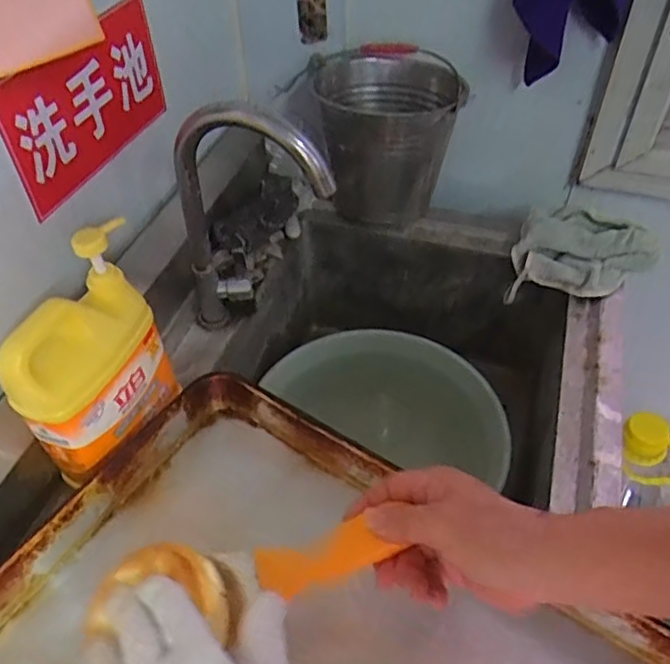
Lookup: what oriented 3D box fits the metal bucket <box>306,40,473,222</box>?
[{"bbox_3d":[0.081,-0.289,0.922,0.197,0.193,0.198,-3,43,2],"label":"metal bucket"}]

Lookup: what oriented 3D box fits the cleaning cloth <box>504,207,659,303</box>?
[{"bbox_3d":[0.351,-0.104,0.894,0.177,0.082,0.136,19,48,23],"label":"cleaning cloth"}]

